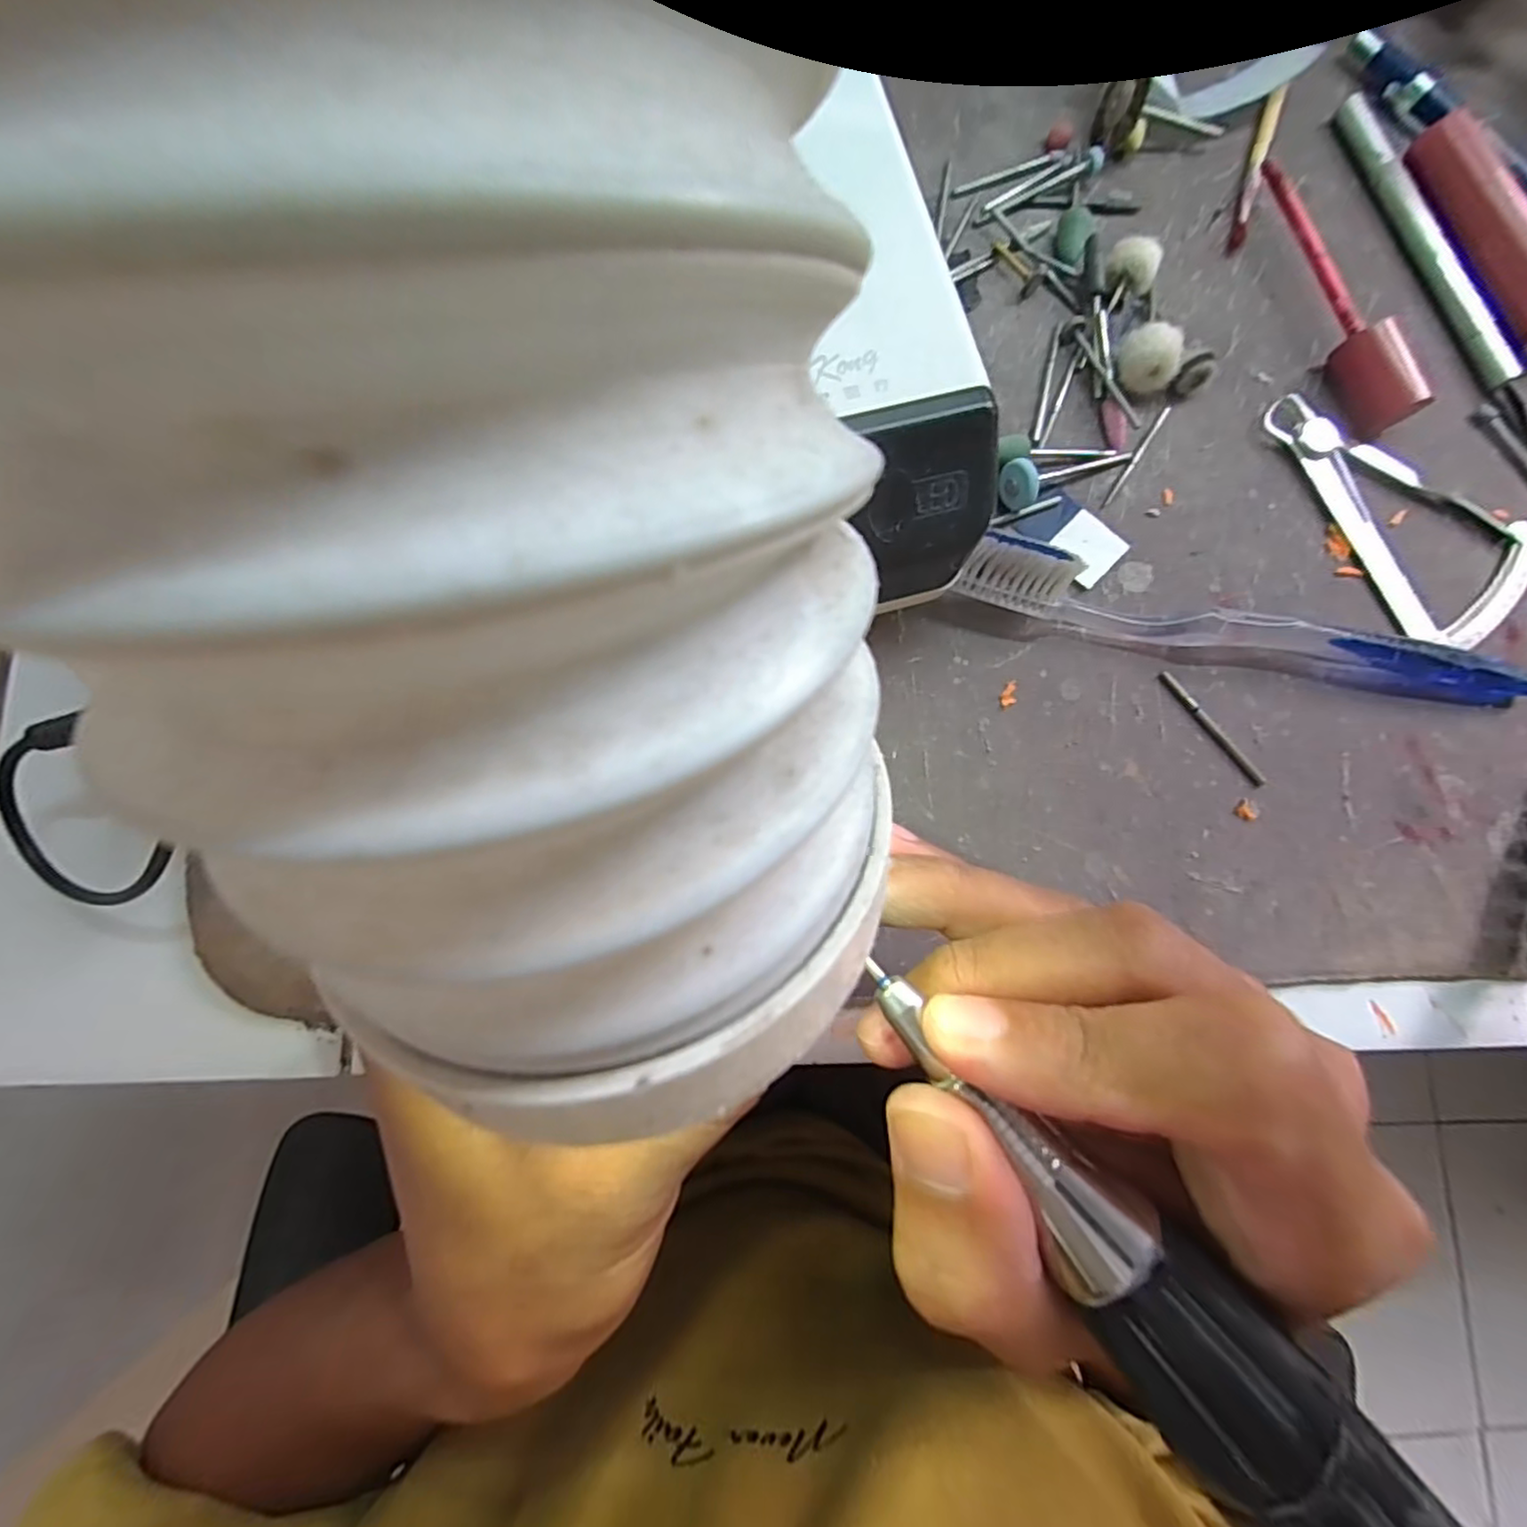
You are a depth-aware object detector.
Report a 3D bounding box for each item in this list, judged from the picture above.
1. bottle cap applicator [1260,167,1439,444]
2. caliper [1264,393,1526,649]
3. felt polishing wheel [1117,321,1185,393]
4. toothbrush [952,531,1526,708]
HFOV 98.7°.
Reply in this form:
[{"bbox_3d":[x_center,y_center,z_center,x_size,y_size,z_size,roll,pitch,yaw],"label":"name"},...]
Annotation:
[{"bbox_3d":[0.186,-0.154,0.212,0.016,0.021,0.098,-18,84,-6],"label":"bottle cap applicator"},{"bbox_3d":[0.209,-0.086,0.213,0.055,0.004,0.096,-32,85,-7],"label":"caliper"},{"bbox_3d":[0.121,-0.126,0.207,0.018,0.017,0.015,42,82,3],"label":"felt polishing wheel"},{"bbox_3d":[0.146,-0.038,0.193,0.180,0.022,0.017,12,82,-2],"label":"toothbrush"}]

